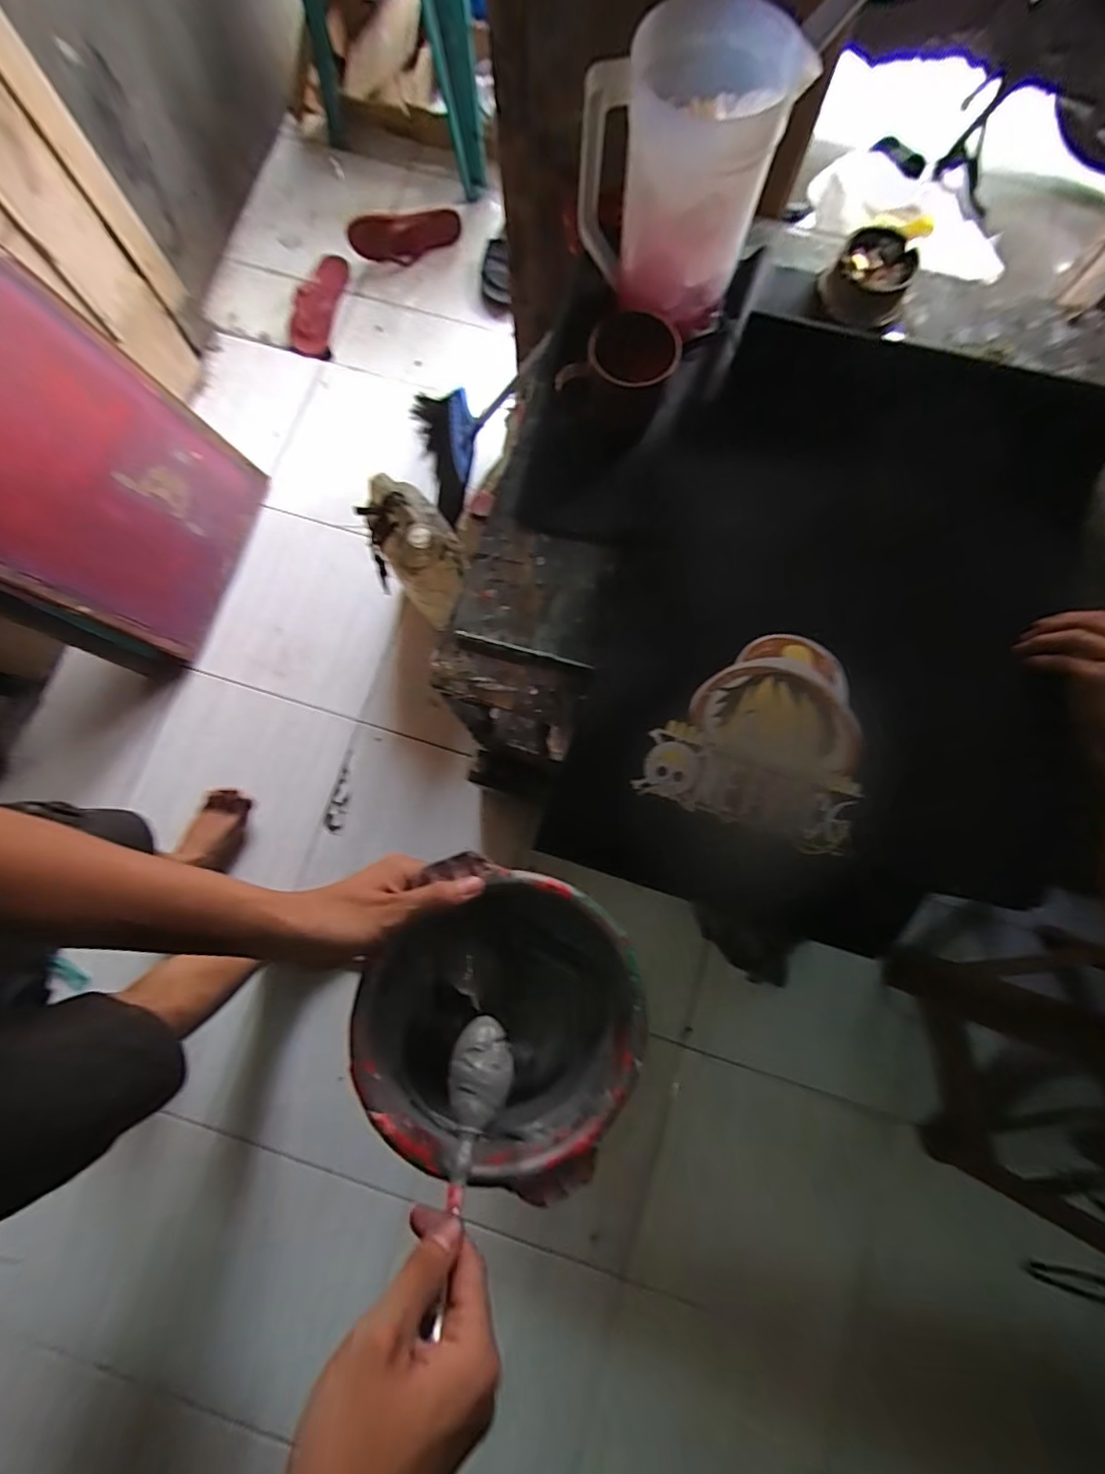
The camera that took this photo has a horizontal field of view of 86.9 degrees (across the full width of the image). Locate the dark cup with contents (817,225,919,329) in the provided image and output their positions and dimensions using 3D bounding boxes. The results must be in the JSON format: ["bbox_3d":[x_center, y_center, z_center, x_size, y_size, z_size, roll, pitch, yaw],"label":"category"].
[{"bbox_3d":[0.345,-0.501,0.639,0.087,0.048,0.089,0,79,0],"label":"dark cup with contents"}]

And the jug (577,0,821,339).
[{"bbox_3d":[0.119,-0.517,0.546,0.153,0.193,0.116,24,79,4],"label":"jug"}]

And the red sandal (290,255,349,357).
[{"bbox_3d":[-0.578,-1.066,1.432,0.116,0.048,0.275,9,79,2],"label":"red sandal"}]

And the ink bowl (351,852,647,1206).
[{"bbox_3d":[-0.032,0.203,0.429,0.189,0.096,0.193,0,79,0],"label":"ink bowl"}]

